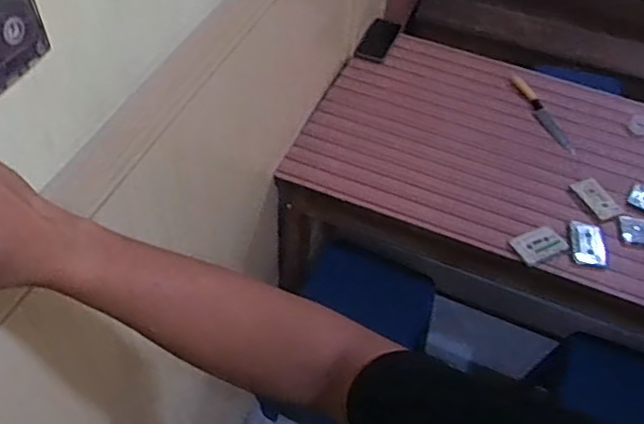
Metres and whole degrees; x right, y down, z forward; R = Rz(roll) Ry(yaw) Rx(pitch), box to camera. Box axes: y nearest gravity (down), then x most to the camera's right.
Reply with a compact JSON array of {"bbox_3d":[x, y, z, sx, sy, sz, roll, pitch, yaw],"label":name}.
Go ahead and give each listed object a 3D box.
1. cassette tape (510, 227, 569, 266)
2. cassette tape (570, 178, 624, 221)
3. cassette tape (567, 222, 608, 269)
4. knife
[{"bbox_3d":[0.416,0.063,1.202,0.104,0.008,0.065,-20,54,-20],"label":"cassette tape"},{"bbox_3d":[0.567,-0.026,1.302,0.067,0.013,0.098,-18,53,-19],"label":"cassette tape"},{"bbox_3d":[0.517,0.062,1.222,0.076,0.015,0.099,9,50,3],"label":"cassette tape"},{"bbox_3d":[0.508,-0.226,1.442,0.040,0.016,0.241,-9,51,-12],"label":"knife"}]

